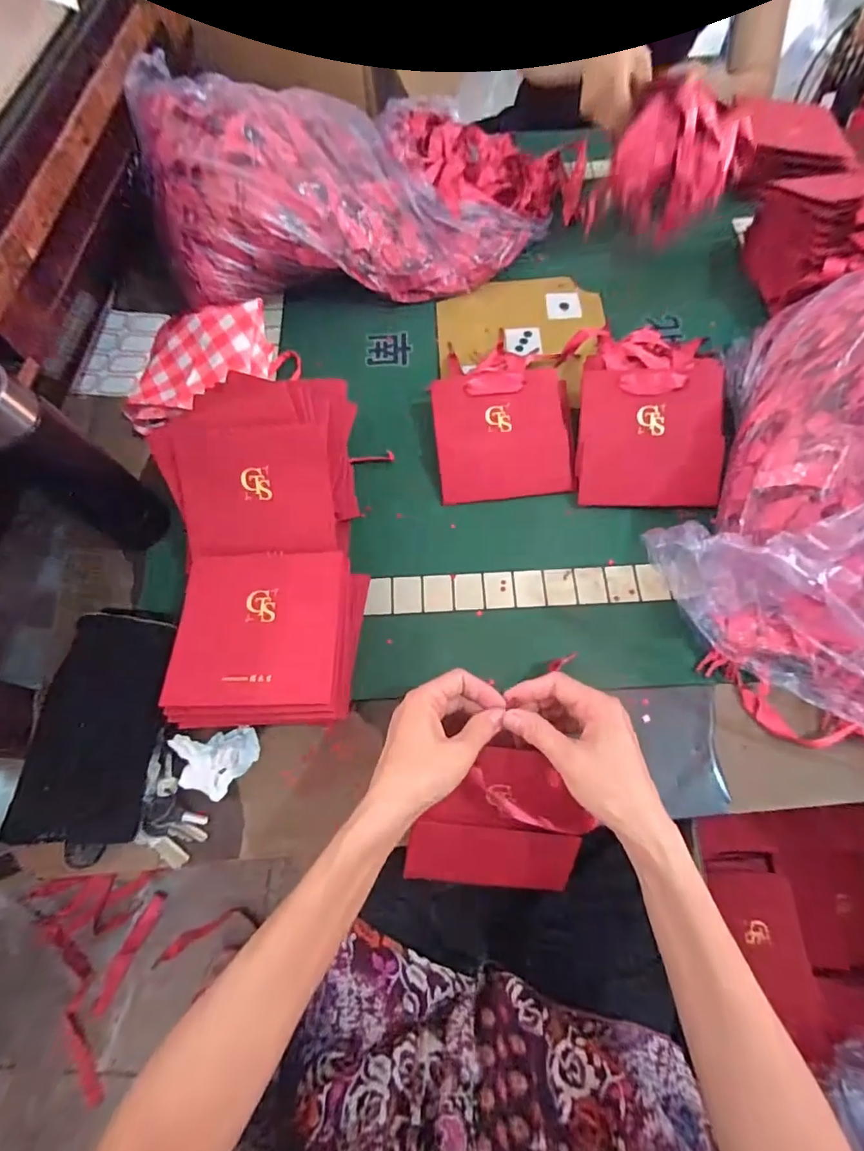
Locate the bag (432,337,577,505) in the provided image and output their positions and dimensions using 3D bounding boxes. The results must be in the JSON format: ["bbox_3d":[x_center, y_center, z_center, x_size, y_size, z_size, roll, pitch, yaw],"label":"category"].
[{"bbox_3d":[0.076,-0.177,0.565,0.147,0.047,0.187,-4,67,0],"label":"bag"}]

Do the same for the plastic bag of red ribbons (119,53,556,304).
[{"bbox_3d":[-0.080,-0.497,0.622,0.482,0.163,0.254,-12,67,-4],"label":"plastic bag of red ribbons"}]

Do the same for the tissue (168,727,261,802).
[{"bbox_3d":[-0.190,0.167,0.451,0.066,0.032,0.056,-11,67,-3],"label":"tissue"}]

